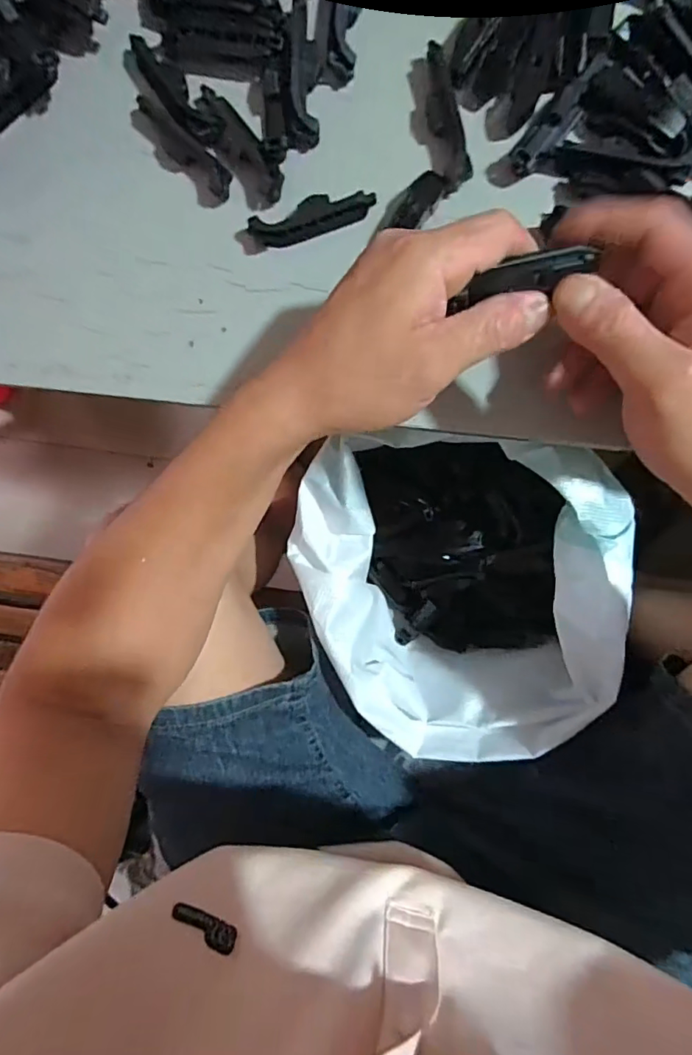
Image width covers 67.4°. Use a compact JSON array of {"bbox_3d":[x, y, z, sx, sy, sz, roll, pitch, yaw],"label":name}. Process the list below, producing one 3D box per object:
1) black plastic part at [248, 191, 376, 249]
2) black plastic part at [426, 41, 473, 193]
[{"bbox_3d":[-0.020,-0.183,0.309,0.074,0.015,0.020,-13,93,8],"label":"black plastic part"},{"bbox_3d":[0.055,-0.230,0.288,0.015,0.018,0.073,-15,93,8],"label":"black plastic part"}]

